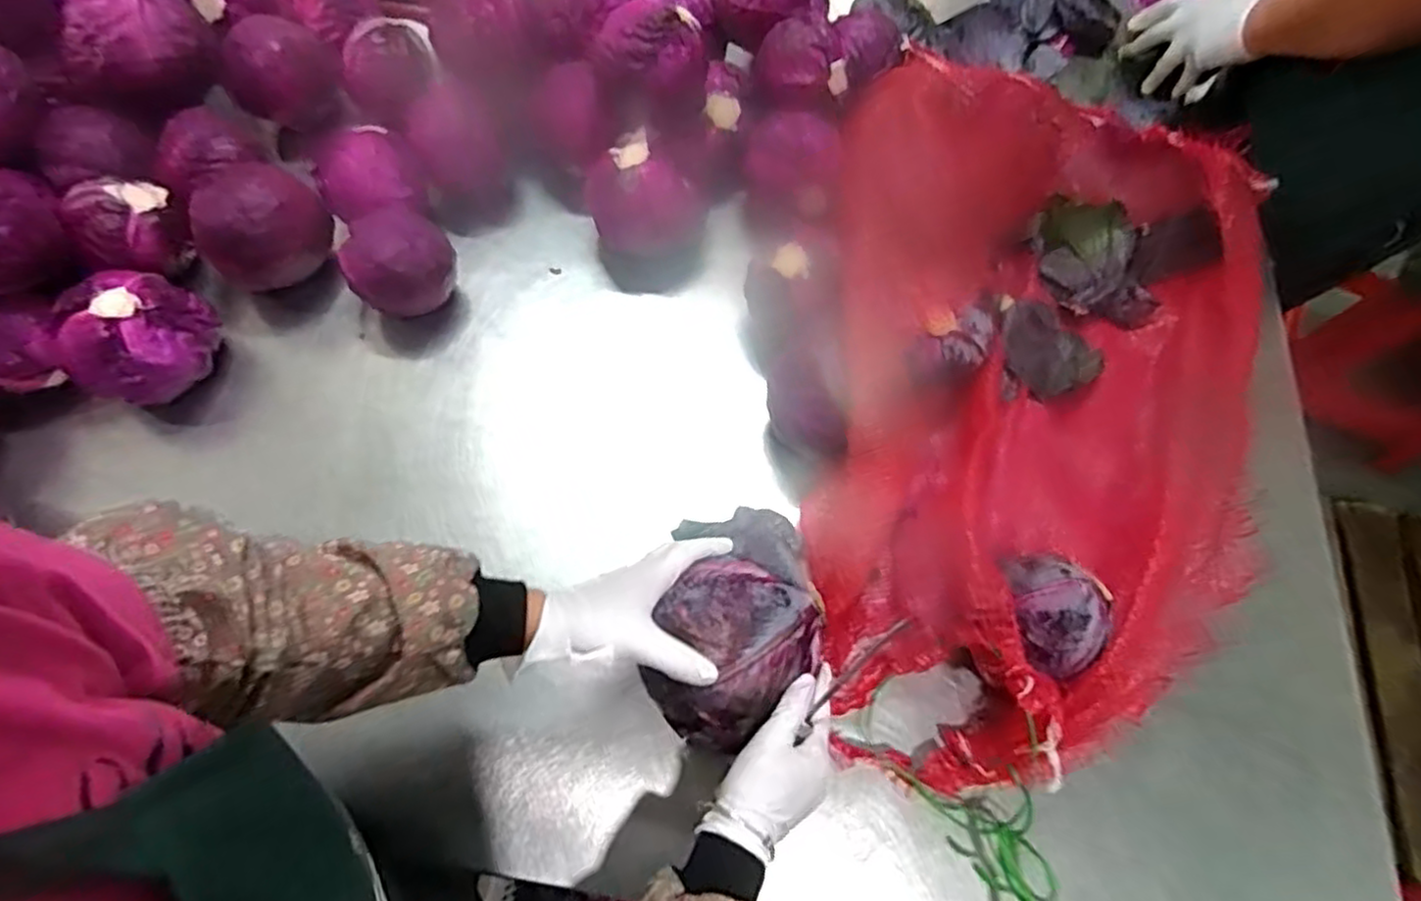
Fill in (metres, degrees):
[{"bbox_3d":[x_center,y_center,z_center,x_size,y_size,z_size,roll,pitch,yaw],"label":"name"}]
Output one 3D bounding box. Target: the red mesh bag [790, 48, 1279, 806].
[{"bbox_3d":[0.341,-0.070,0.710,0.454,0.153,0.757,6,65,0],"label":"red mesh bag"}]

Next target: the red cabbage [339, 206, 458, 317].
[{"bbox_3d":[-0.328,-0.199,0.752,0.104,0.102,0.103,1,65,-2],"label":"red cabbage"}]

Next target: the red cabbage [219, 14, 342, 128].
[{"bbox_3d":[-0.525,-0.462,0.865,0.122,0.104,0.106,-34,71,-16],"label":"red cabbage"}]

